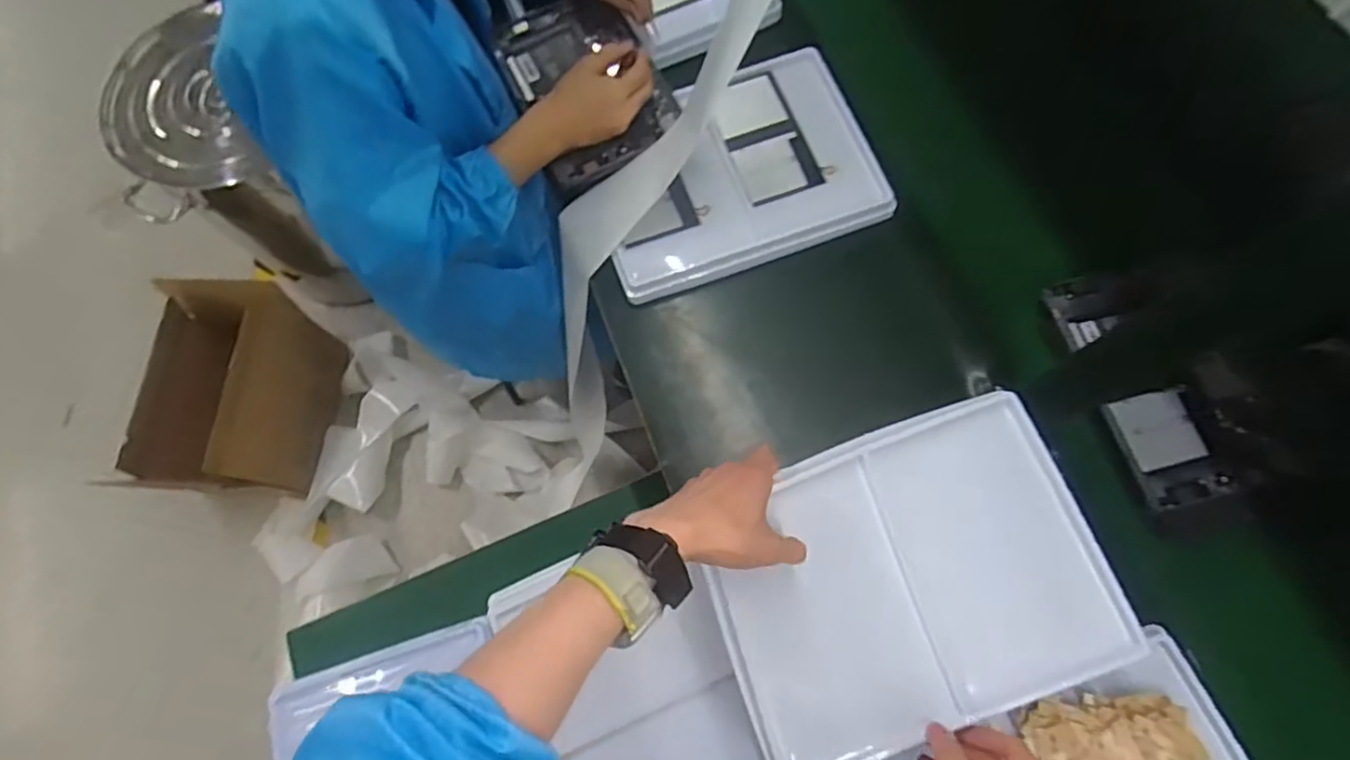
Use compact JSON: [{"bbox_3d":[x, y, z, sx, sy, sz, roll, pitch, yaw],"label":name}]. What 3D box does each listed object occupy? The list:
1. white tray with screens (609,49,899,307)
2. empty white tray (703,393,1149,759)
[{"bbox_3d":[0.068,-0.250,0.781,0.327,0.034,0.236,-20,72,-5],"label":"white tray with screens"},{"bbox_3d":[0.203,0.169,0.551,0.321,0.030,0.247,-18,86,-11],"label":"empty white tray"}]

